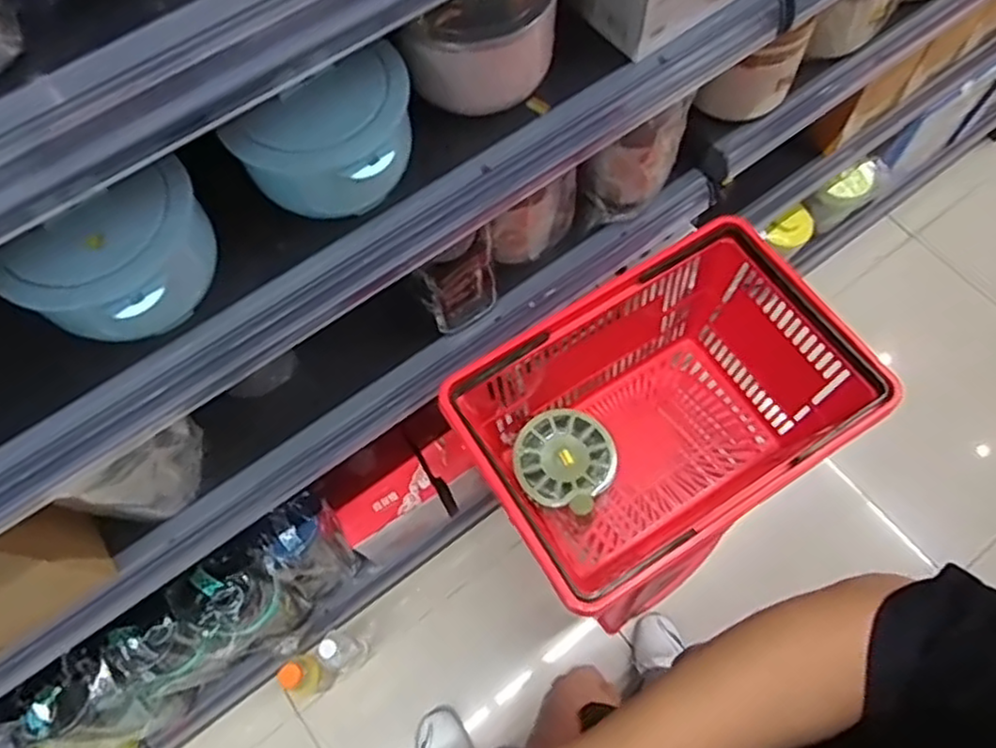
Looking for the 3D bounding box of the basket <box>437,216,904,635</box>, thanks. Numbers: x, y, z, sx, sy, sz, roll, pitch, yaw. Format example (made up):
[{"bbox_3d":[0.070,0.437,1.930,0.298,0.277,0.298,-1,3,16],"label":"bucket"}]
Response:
[{"bbox_3d":[0.205,0.072,0.935,0.464,0.270,0.317,-31,70,-10],"label":"basket"}]

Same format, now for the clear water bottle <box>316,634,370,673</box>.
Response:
[{"bbox_3d":[-0.287,0.517,1.258,0.055,0.243,0.066,6,68,5],"label":"clear water bottle"}]

